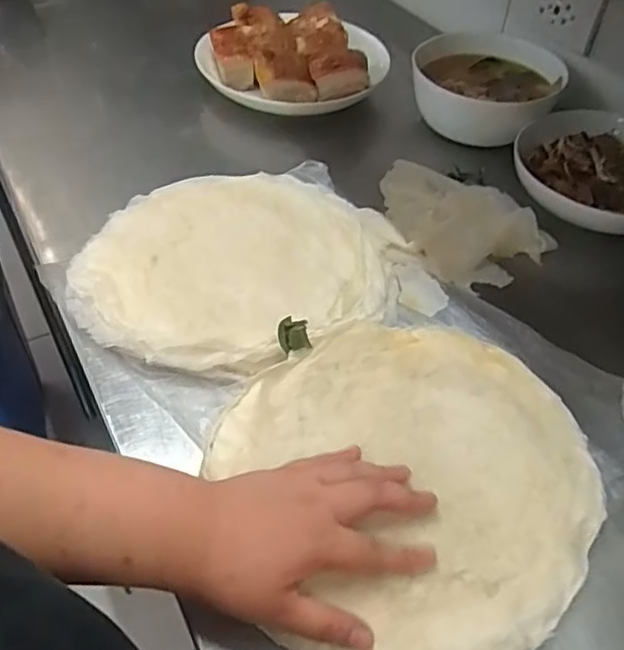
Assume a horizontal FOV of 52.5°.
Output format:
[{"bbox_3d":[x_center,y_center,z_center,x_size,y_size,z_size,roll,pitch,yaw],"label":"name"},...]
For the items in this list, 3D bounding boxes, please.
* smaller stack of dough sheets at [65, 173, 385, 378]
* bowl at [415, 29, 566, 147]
[{"bbox_3d":[-0.075,-0.064,0.604,0.273,0.014,0.262,5,48,3],"label":"smaller stack of dough sheets"},{"bbox_3d":[0.213,-0.291,0.794,0.172,0.077,0.156,20,50,16],"label":"bowl"}]

